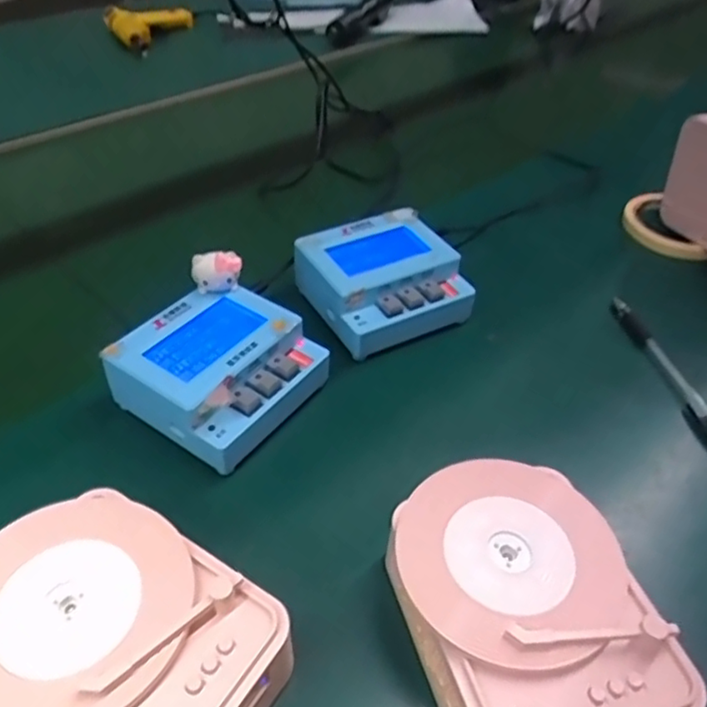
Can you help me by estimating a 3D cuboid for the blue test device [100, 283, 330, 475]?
[{"bbox_3d":[-0.082,0.007,0.398,0.103,0.039,0.104,23,47,22],"label":"blue test device"}]

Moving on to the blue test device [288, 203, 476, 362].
[{"bbox_3d":[0.022,-0.055,0.472,0.106,0.042,0.104,-23,48,-24],"label":"blue test device"}]

